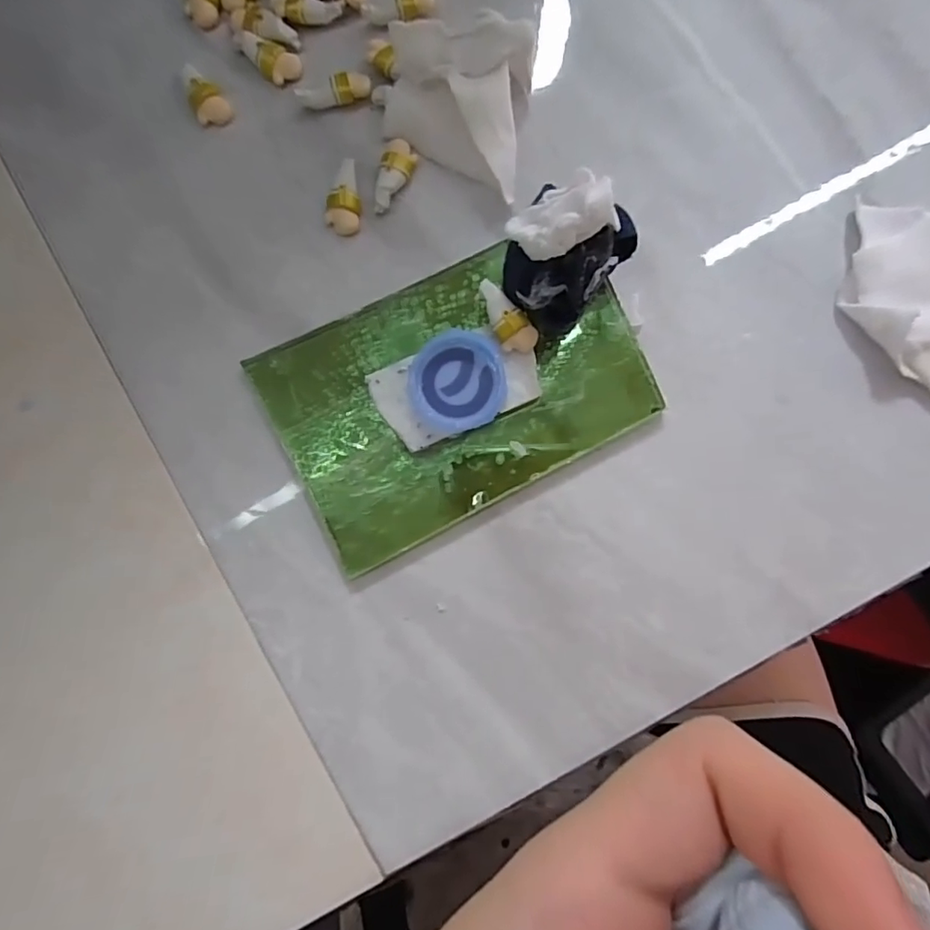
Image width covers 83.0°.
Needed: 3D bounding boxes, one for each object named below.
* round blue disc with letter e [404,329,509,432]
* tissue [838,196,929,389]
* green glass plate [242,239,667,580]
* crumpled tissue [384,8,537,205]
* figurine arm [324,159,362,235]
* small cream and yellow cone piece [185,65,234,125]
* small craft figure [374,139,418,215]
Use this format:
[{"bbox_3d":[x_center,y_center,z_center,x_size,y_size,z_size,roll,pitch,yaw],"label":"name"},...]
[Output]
[{"bbox_3d":[-0.002,-0.023,0.146,0.026,0.004,0.027,-2,88,2],"label":"round blue disc with letter e"},{"bbox_3d":[0.124,-0.046,0.145,0.032,0.012,0.055,-3,88,2],"label":"tissue"},{"bbox_3d":[-0.002,-0.022,0.150,0.101,0.007,0.067,-28,87,1],"label":"green glass plate"},{"bbox_3d":[-0.003,-0.100,0.148,0.039,0.019,0.040,10,88,2],"label":"crumpled tissue"},{"bbox_3d":[-0.035,-0.078,0.154,0.009,0.007,0.020,10,88,2],"label":"figurine arm"},{"bbox_3d":[-0.077,-0.109,0.156,0.010,0.007,0.016,-37,87,0],"label":"small cream and yellow cone piece"},{"bbox_3d":[-0.020,-0.084,0.153,0.009,0.007,0.022,9,88,2],"label":"small craft figure"}]

